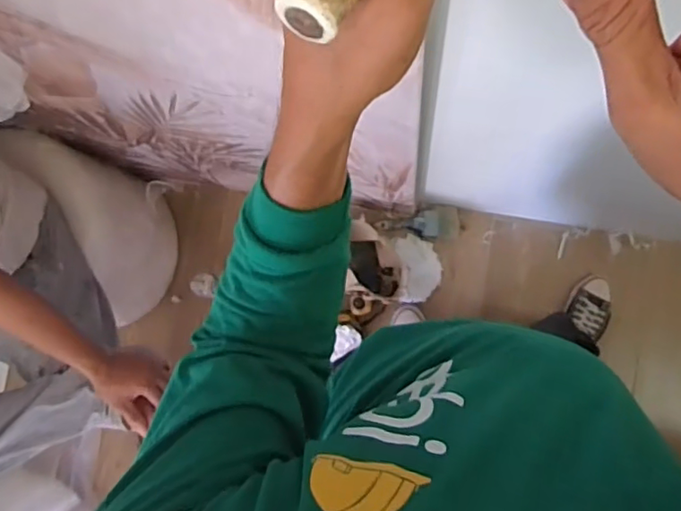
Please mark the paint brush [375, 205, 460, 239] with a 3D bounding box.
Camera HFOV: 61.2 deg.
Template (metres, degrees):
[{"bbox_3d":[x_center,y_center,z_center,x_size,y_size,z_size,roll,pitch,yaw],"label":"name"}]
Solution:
[{"bbox_3d":[0.207,-0.088,1.536,0.216,0.015,0.083,-1,85,7],"label":"paint brush"}]

